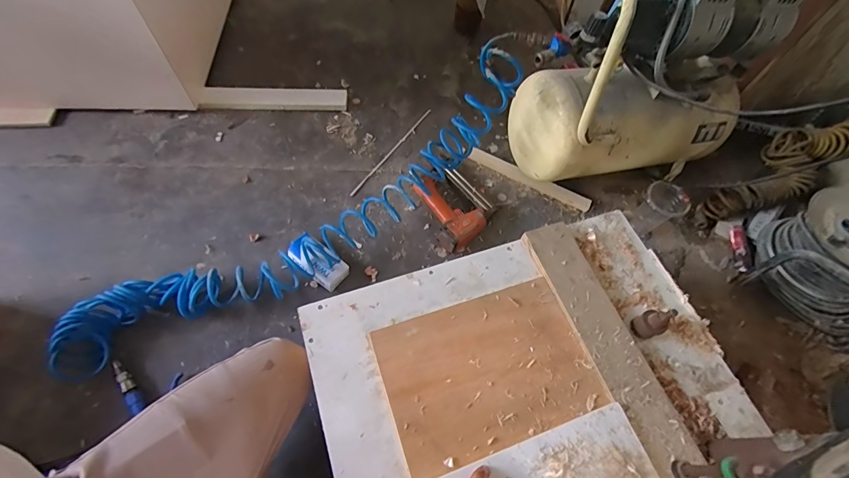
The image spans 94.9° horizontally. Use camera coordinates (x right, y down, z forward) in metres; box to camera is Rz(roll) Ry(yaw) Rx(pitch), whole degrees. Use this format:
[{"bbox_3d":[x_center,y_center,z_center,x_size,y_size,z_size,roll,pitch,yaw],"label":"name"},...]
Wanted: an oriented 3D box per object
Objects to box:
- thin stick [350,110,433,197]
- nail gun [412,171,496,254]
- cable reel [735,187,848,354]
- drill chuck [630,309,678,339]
[{"bbox_3d":[-0.081,-0.230,1.008,0.010,0.006,0.345,31,65,13],"label":"thin stick"},{"bbox_3d":[0.058,-0.072,0.885,0.191,0.084,0.171,40,67,16],"label":"nail gun"},{"bbox_3d":[0.846,0.038,0.801,0.220,0.156,0.279,40,66,16],"label":"cable reel"},{"bbox_3d":[0.324,0.116,0.547,0.027,0.079,0.033,-17,64,-12],"label":"drill chuck"}]

